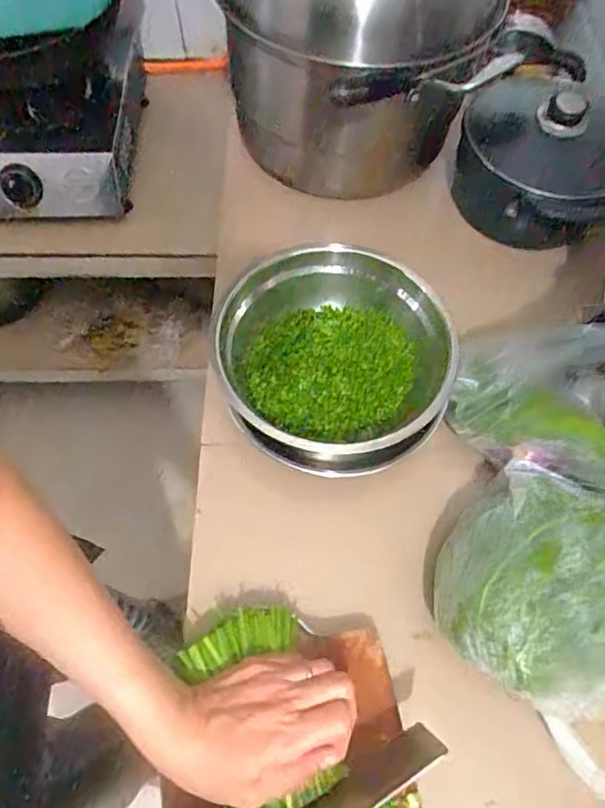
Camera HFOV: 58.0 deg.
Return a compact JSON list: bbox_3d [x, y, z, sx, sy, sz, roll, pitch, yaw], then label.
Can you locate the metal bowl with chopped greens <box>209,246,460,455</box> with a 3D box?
[{"bbox_3d":[0.027,-0.047,0.535,0.221,0.078,0.212,0,63,-1],"label":"metal bowl with chopped greens"}]

